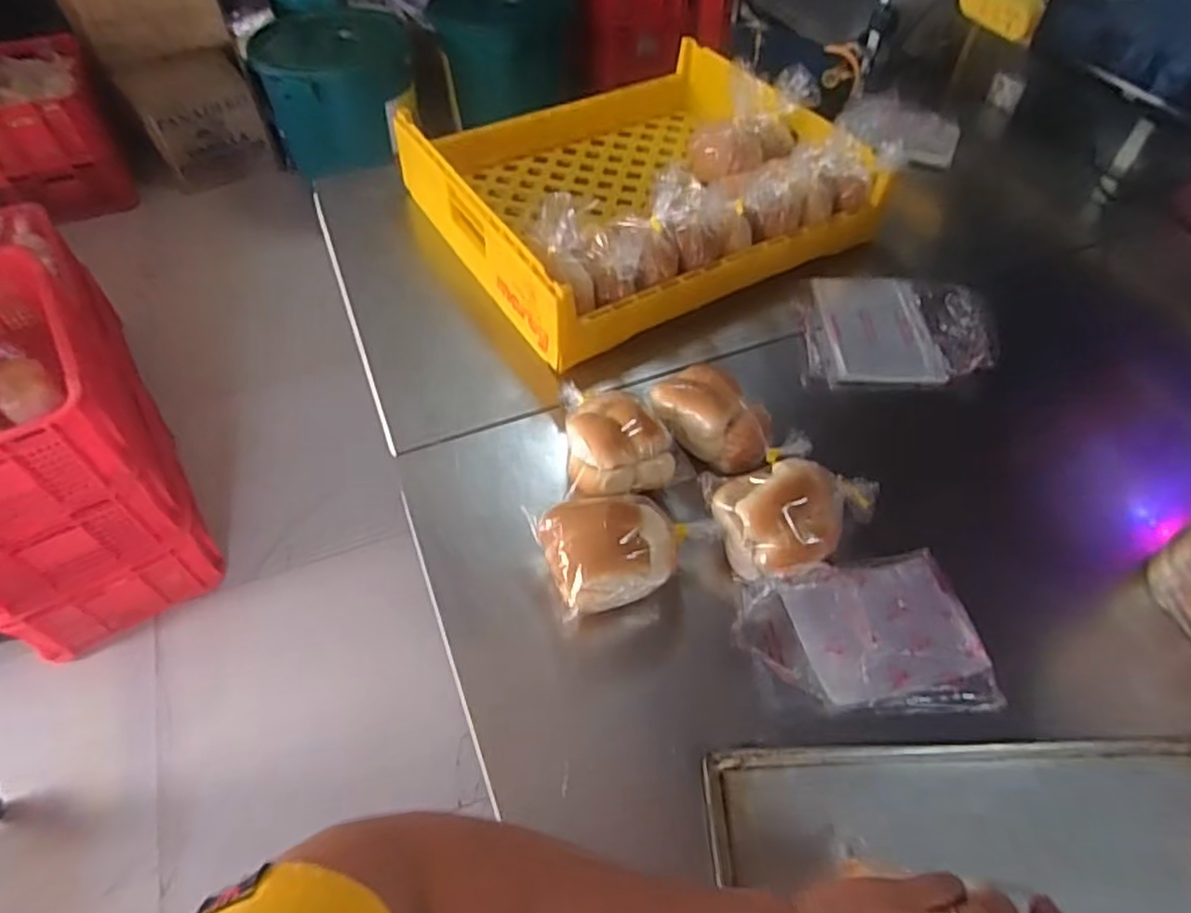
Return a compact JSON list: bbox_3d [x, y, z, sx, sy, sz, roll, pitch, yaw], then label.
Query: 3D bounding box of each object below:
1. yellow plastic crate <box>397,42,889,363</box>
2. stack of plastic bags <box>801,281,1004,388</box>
[{"bbox_3d":[0.060,-0.408,1.012,0.562,0.114,0.511,-27,57,-20],"label":"yellow plastic crate"},{"bbox_3d":[0.388,-0.170,0.896,0.229,0.021,0.209,6,52,4],"label":"stack of plastic bags"}]

